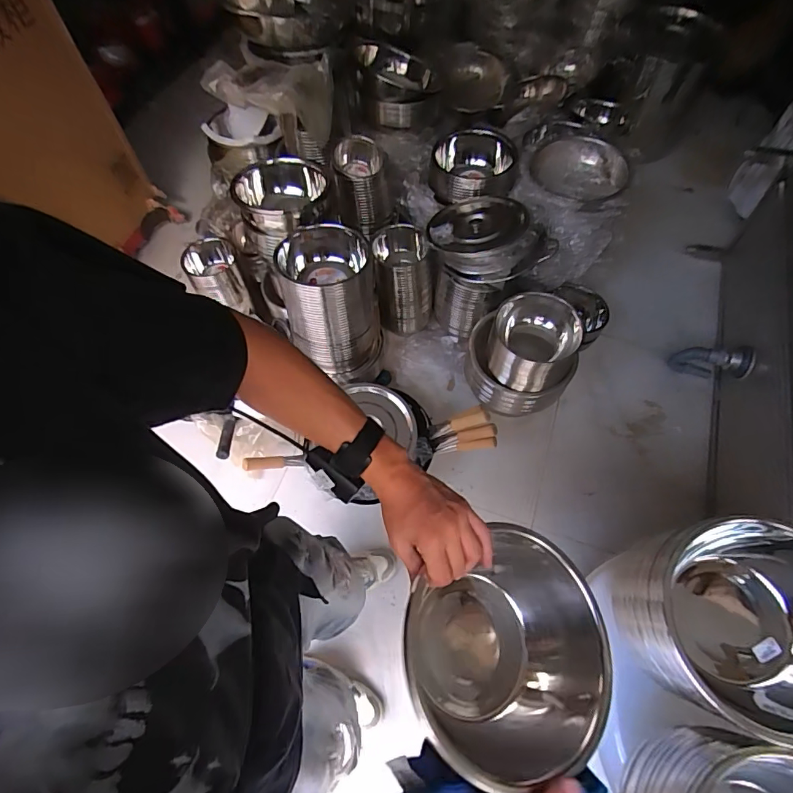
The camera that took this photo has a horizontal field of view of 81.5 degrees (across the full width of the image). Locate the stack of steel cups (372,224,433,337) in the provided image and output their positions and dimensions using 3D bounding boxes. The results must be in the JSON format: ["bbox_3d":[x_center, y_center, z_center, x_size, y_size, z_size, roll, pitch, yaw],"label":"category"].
[{"bbox_3d":[0.023,-0.394,1.623,0.194,0.347,0.212,-4,62,-1],"label":"stack of steel cups"}]

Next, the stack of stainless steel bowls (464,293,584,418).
[{"bbox_3d":[0.383,-0.127,1.429,0.313,0.342,0.263,13,63,8],"label":"stack of stainless steel bowls"}]

